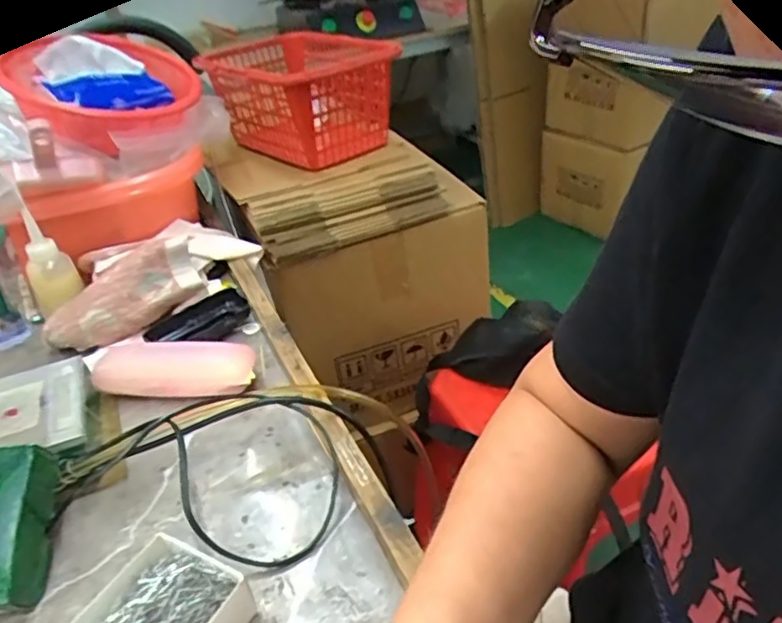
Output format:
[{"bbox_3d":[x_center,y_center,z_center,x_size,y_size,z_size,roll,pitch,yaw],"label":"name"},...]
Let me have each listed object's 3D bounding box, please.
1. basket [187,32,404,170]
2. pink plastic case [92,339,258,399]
[{"bbox_3d":[-0.132,-0.296,0.882,0.222,0.135,0.176,14,39,27],"label":"basket"},{"bbox_3d":[-0.203,0.051,0.608,0.147,0.044,0.060,-2,34,6],"label":"pink plastic case"}]

